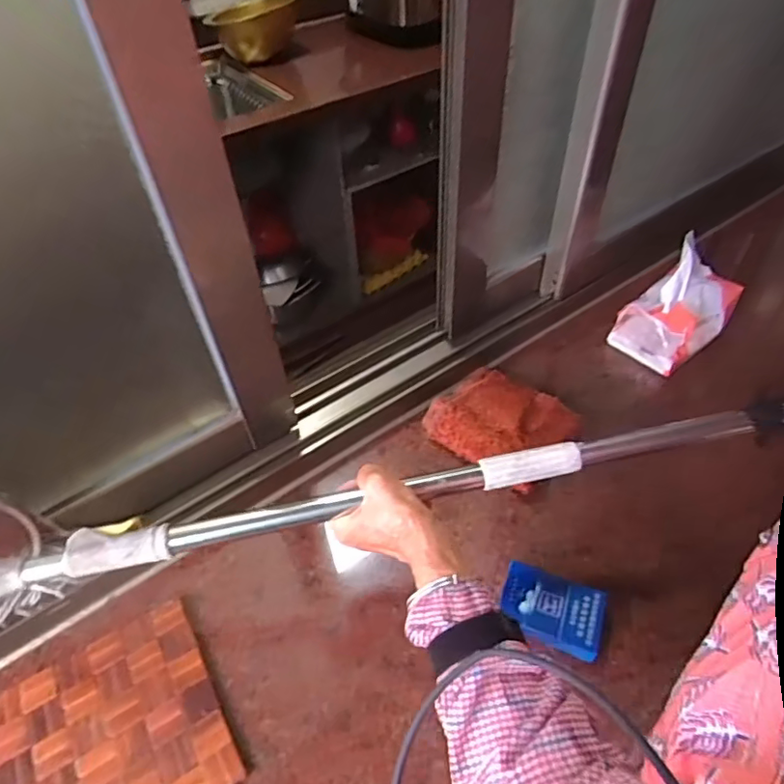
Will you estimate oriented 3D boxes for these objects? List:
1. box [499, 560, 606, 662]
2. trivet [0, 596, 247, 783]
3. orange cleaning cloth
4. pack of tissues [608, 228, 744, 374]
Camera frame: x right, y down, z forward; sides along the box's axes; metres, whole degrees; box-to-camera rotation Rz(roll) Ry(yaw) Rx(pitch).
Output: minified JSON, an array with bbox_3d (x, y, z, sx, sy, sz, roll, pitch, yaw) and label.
[{"bbox_3d":[0.143,0.197,0.503,0.088,0.025,0.061,18,51,20],"label":"box"},{"bbox_3d":[-0.231,0.283,0.458,0.168,0.010,0.172,-27,51,-19],"label":"trivet"},{"bbox_3d":[0.125,0.036,0.643,0.147,0.033,0.126,34,58,30],"label":"orange cleaning cloth"},{"bbox_3d":[0.363,-0.116,0.703,0.130,0.126,0.103,-37,55,-26],"label":"pack of tissues"}]

